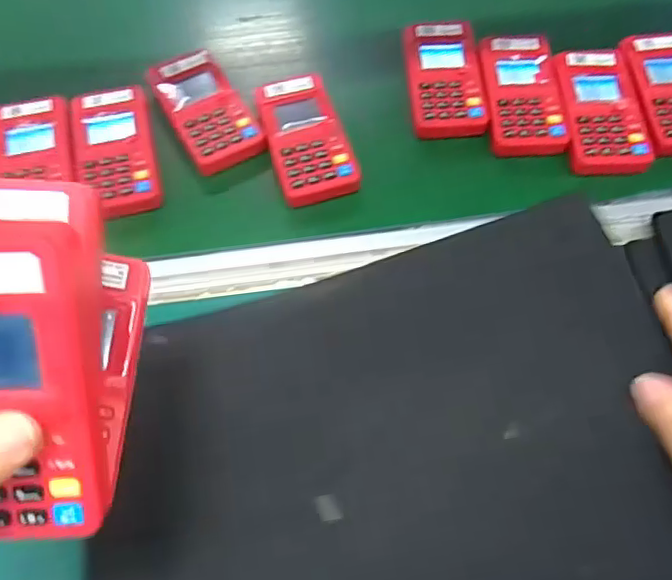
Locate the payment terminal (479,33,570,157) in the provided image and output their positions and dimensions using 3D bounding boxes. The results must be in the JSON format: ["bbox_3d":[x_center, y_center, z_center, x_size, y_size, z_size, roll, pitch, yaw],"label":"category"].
[{"bbox_3d":[0.160,-0.169,0.501,0.061,0.029,0.111,0,62,-1],"label":"payment terminal"}]

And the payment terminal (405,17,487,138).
[{"bbox_3d":[0.095,-0.186,0.514,0.062,0.027,0.113,-3,62,-3],"label":"payment terminal"}]

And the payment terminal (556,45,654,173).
[{"bbox_3d":[0.224,-0.150,0.493,0.059,0.027,0.119,-2,62,-2],"label":"payment terminal"}]

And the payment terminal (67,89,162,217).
[{"bbox_3d":[-0.180,-0.112,0.474,0.062,0.021,0.122,-13,63,-8],"label":"payment terminal"}]

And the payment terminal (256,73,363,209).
[{"bbox_3d":[-0.026,-0.127,0.482,0.061,0.019,0.119,-16,63,-10],"label":"payment terminal"}]

